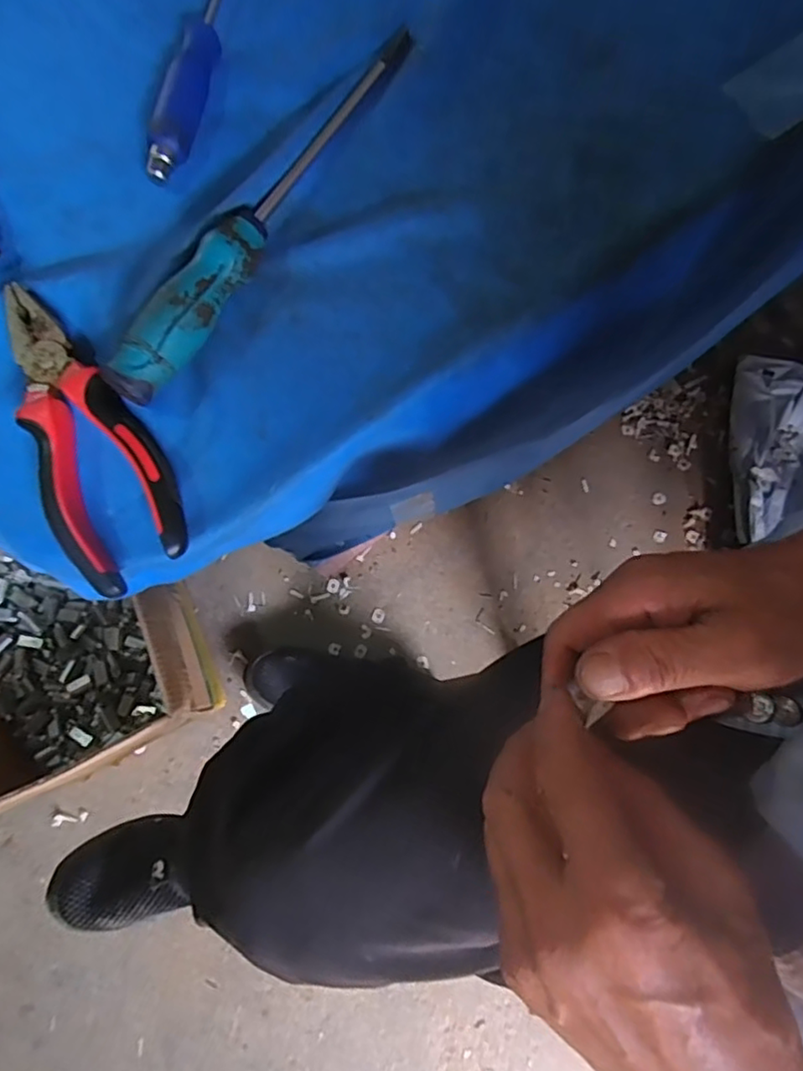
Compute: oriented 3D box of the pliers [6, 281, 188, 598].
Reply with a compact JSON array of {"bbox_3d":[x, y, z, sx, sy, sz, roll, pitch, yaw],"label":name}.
[{"bbox_3d":[-0.155,-0.049,0.298,0.056,0.021,0.155,-33,80,-5],"label":"pliers"}]

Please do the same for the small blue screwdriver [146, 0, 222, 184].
[{"bbox_3d":[-0.110,-0.278,0.341,0.021,0.021,0.191,7,79,3],"label":"small blue screwdriver"}]

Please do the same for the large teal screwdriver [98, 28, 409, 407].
[{"bbox_3d":[-0.067,-0.168,0.311,0.026,0.029,0.242,29,81,7],"label":"large teal screwdriver"}]

